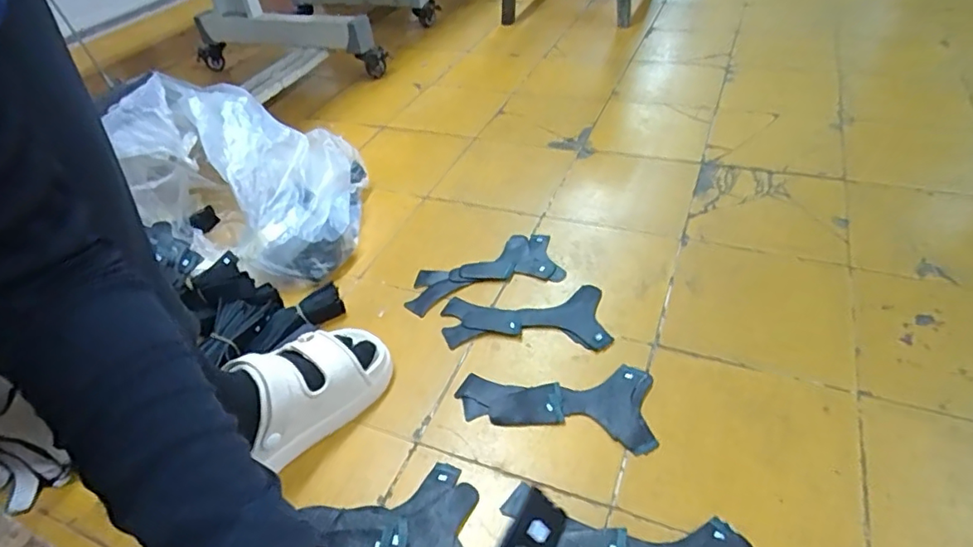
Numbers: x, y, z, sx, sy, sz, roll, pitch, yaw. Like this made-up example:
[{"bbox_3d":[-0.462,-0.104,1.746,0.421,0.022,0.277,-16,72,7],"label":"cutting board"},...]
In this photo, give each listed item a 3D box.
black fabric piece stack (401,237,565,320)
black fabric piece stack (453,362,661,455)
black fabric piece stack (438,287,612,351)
[{"bbox_3d":[-0.006,-0.001,0.745,0.208,0.011,0.091,-16,43,-10],"label":"black fabric piece stack"},{"bbox_3d":[0.071,0.139,0.588,0.200,0.008,0.093,1,43,9],"label":"black fabric piece stack"},{"bbox_3d":[0.045,0.058,0.680,0.195,0.009,0.090,-3,42,5],"label":"black fabric piece stack"}]

